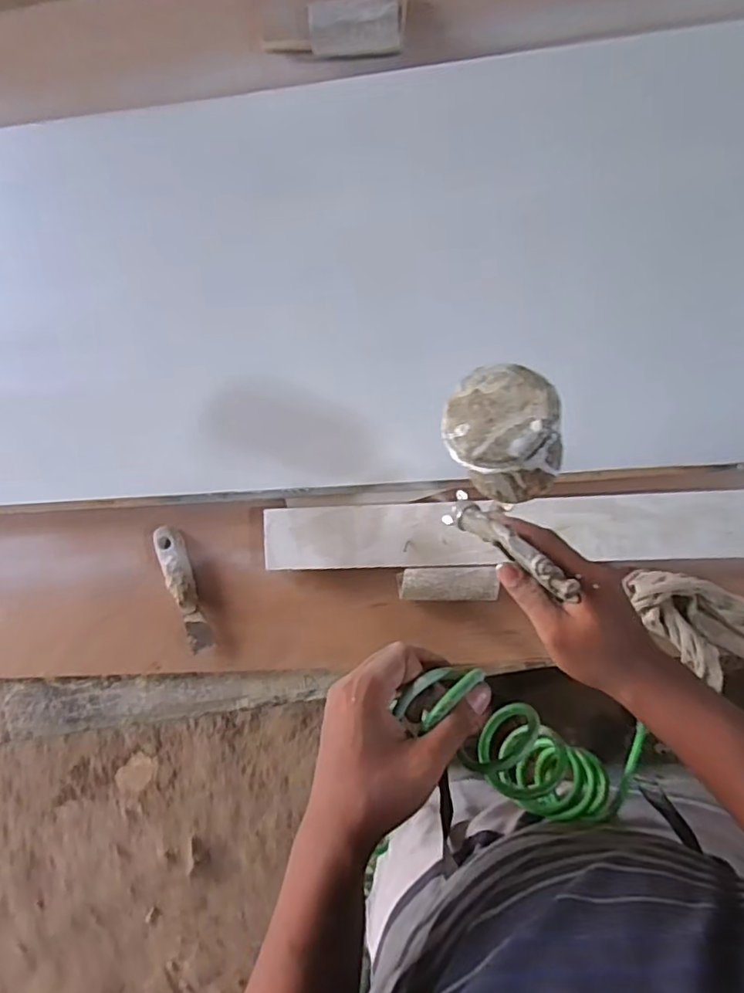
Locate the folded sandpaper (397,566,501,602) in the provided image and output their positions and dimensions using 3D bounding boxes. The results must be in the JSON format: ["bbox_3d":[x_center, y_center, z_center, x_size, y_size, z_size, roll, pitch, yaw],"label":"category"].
[{"bbox_3d":[0.082,0.095,0.638,0.104,0.026,0.036,-2,86,7],"label":"folded sandpaper"}]

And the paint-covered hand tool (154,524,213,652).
[{"bbox_3d":[-0.219,0.106,0.678,0.032,0.022,0.147,-18,84,6],"label":"paint-covered hand tool"}]

